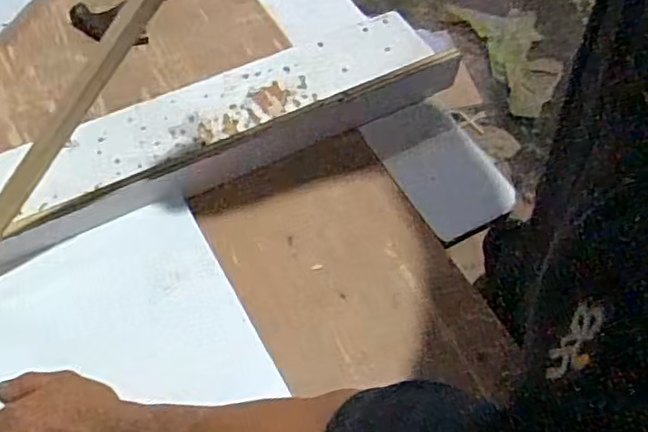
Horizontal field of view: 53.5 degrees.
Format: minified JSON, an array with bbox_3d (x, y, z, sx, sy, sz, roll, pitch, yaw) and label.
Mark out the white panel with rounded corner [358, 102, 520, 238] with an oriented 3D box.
[{"bbox_3d":[0.134,-0.059,0.757,0.102,0.017,0.171,-25,63,-17],"label":"white panel with rounded corner"}]

